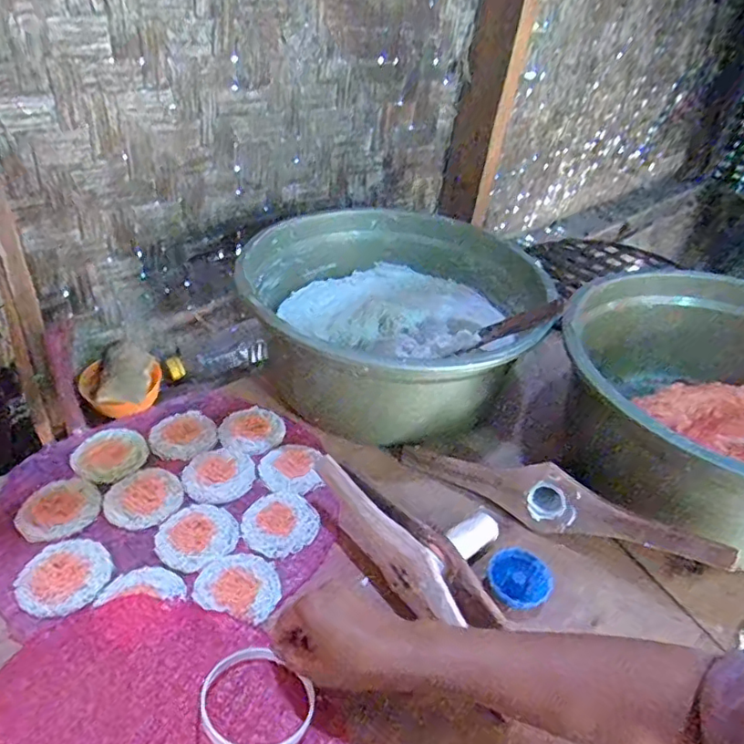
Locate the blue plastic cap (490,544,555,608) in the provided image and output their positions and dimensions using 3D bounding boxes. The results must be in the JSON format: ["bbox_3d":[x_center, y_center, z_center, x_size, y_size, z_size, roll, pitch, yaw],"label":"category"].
[{"bbox_3d":[0.150,0.209,0.578,0.064,0.023,0.057,17,37,12],"label":"blue plastic cap"}]

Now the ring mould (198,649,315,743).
[{"bbox_3d":[-0.095,0.268,0.456,0.087,0.013,0.085,17,23,-7],"label":"ring mould"}]

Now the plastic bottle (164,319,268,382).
[{"bbox_3d":[-0.258,-0.033,0.944,0.166,0.066,0.055,-14,40,-24],"label":"plastic bottle"}]

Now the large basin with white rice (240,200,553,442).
[{"bbox_3d":[0.024,-0.072,0.815,0.384,0.170,0.396,5,36,-4],"label":"large basin with white rice"}]

